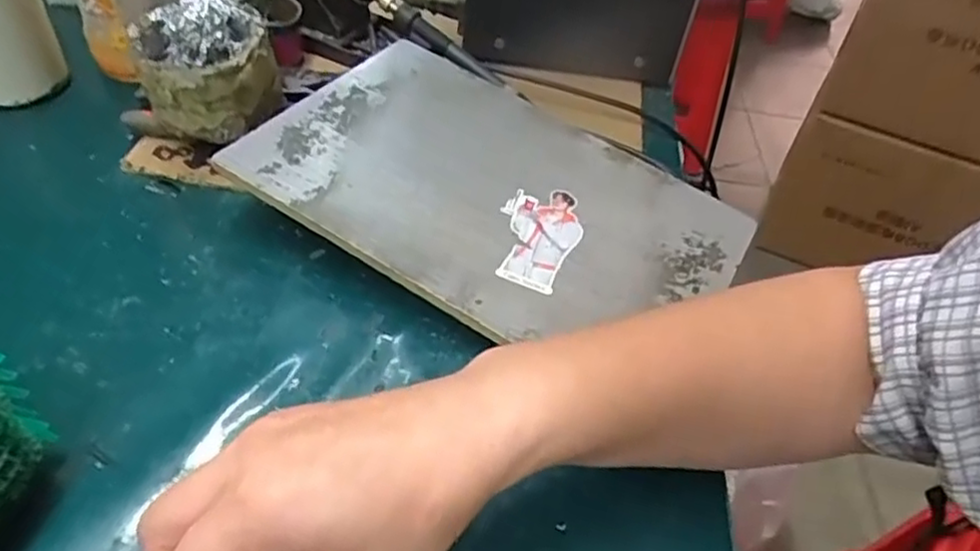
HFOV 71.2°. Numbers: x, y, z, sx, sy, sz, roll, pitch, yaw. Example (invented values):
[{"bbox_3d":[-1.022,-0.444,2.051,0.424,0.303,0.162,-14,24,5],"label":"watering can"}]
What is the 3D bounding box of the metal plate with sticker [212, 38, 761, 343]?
[{"bbox_3d":[0.005,-0.058,0.443,0.294,0.009,0.203,32,50,14],"label":"metal plate with sticker"}]

